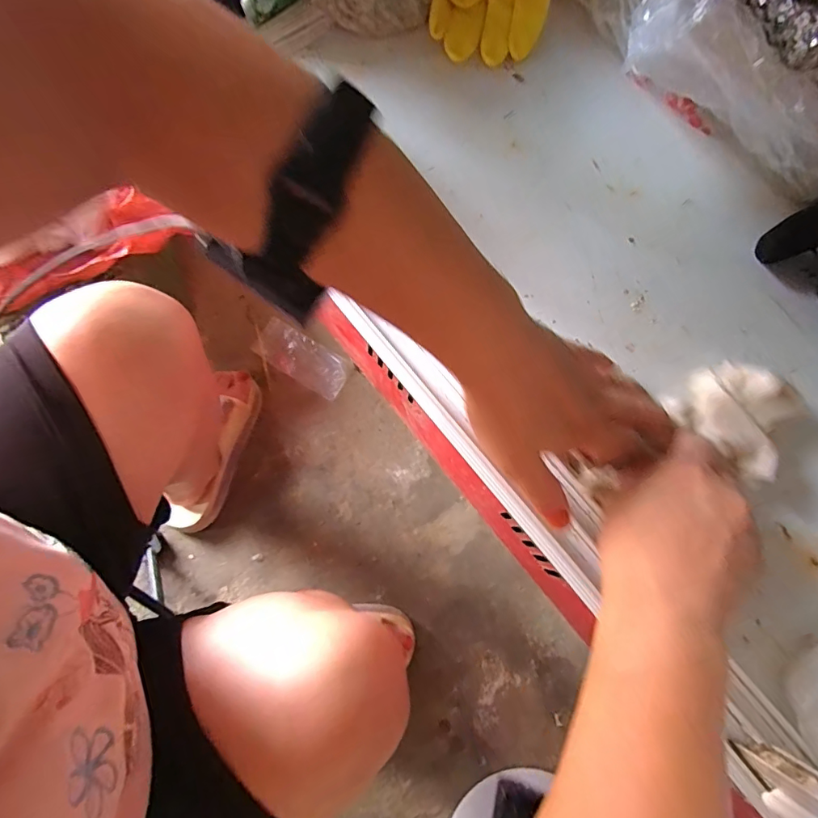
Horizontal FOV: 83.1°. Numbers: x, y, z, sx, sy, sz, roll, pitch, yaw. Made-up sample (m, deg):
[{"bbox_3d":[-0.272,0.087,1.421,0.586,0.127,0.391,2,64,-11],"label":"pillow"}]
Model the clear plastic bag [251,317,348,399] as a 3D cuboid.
[{"bbox_3d":[-0.183,-0.088,0.780,0.173,0.026,0.075,32,79,7],"label":"clear plastic bag"}]

